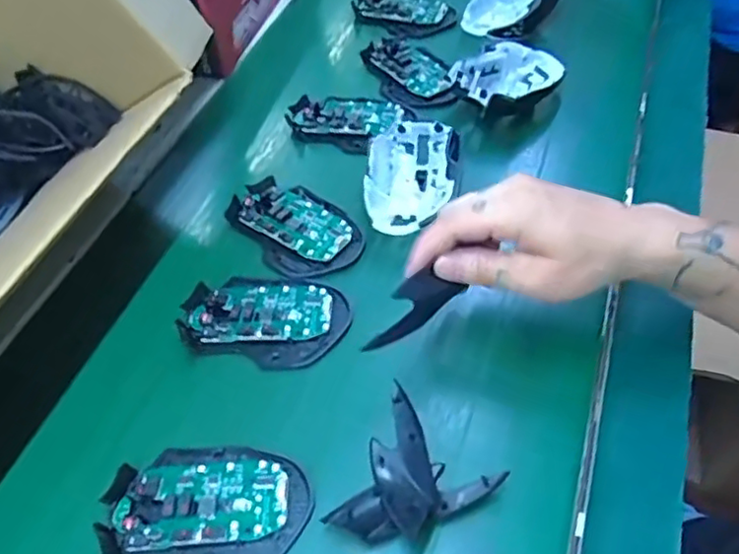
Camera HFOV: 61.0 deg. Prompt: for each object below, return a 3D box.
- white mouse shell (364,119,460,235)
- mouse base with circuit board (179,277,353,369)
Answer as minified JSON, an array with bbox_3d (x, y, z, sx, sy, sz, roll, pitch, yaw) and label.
[{"bbox_3d":[0.032,-0.077,0.494,0.068,0.041,0.108,8,53,8],"label":"white mouse shell"},{"bbox_3d":[-0.074,0.026,0.445,0.115,0.017,0.070,11,53,9],"label":"mouse base with circuit board"}]

